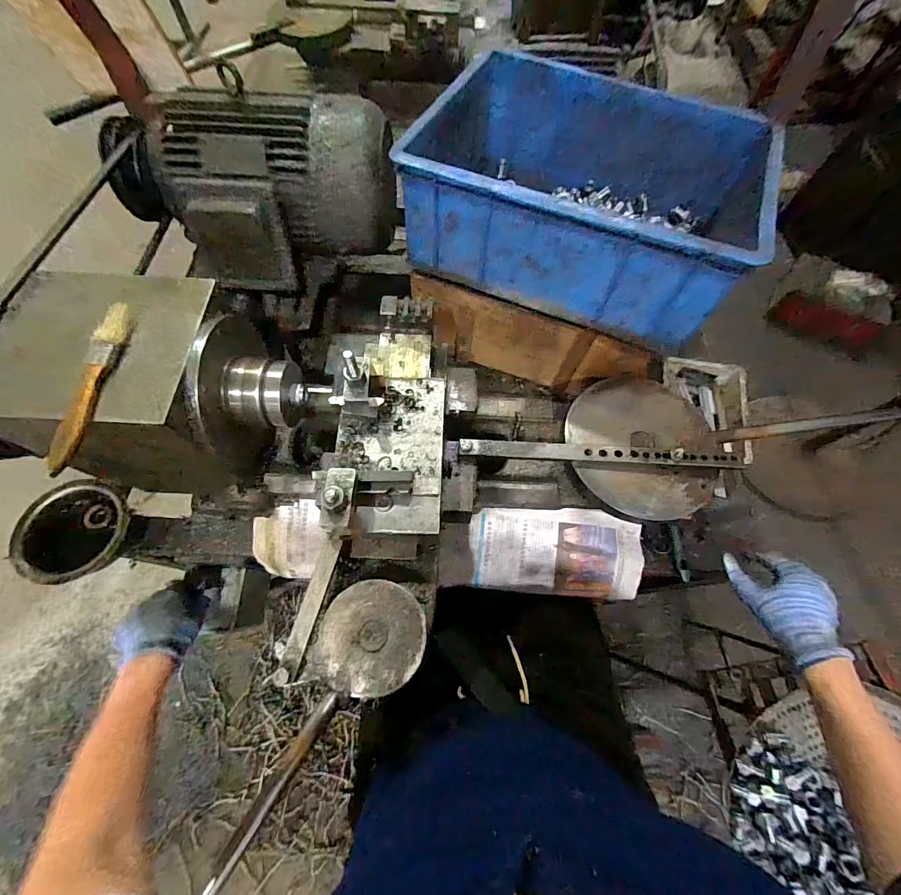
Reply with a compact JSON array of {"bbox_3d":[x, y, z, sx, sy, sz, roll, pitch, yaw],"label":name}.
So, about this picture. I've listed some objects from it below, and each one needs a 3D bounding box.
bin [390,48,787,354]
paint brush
[{"bbox_3d":[0.169,-0.335,0.521,0.402,0.147,0.304,22,67,8],"label":"bin"},{"bbox_3d":[-0.289,-0.054,0.323,0.017,0.017,0.152,1,66,-1],"label":"paint brush"}]

